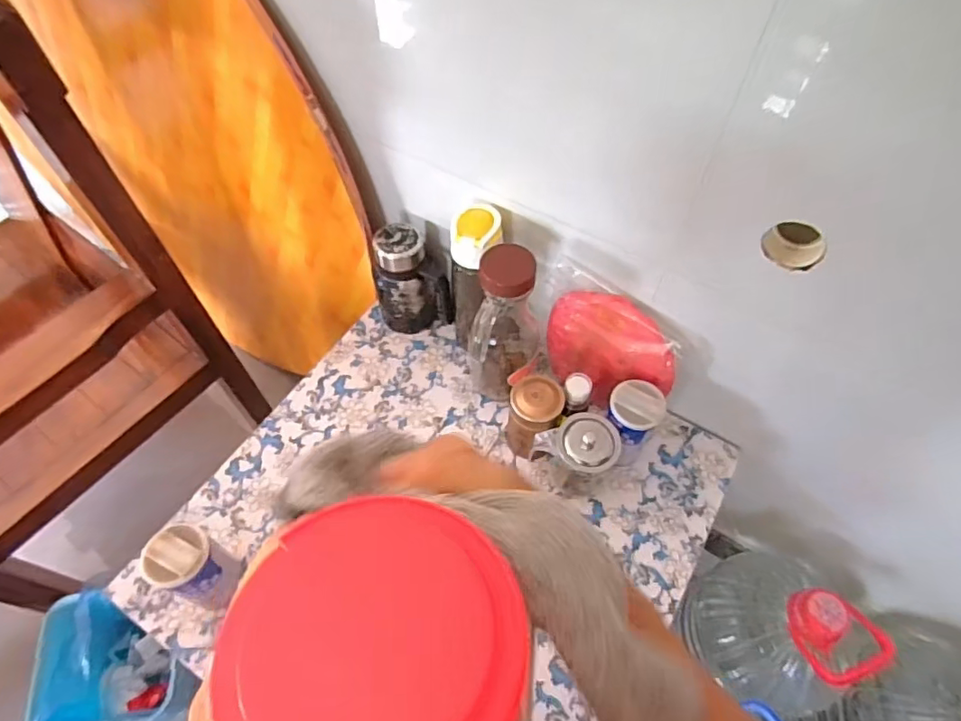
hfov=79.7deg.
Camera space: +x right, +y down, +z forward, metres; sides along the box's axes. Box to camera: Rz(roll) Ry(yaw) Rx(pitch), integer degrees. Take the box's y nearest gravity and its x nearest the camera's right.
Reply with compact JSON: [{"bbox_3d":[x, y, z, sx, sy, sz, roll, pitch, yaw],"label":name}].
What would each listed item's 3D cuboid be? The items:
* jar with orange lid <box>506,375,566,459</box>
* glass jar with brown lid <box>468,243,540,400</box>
[{"bbox_3d":[0.067,0.073,0.735,0.062,0.113,0.062,1,57,-2],"label":"jar with orange lid"},{"bbox_3d":[0.028,-0.033,0.727,0.081,0.244,0.091,-2,58,-4],"label":"glass jar with brown lid"}]

